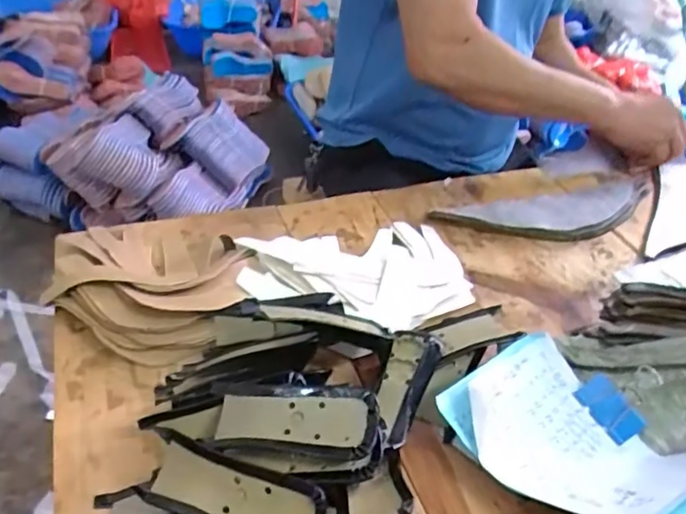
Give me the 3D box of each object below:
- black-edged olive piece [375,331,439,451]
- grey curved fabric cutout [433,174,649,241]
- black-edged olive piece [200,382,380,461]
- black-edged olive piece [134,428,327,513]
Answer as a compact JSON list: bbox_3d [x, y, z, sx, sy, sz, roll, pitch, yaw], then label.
[{"bbox_3d":[0.044,0.097,0.446,0.036,0.012,0.101,16,42,16],"label":"black-edged olive piece"},{"bbox_3d":[0.269,-0.057,0.707,0.317,0.017,0.093,-13,41,-22],"label":"grey curved fabric cutout"},{"bbox_3d":[-0.034,0.106,0.378,0.112,0.008,0.044,-1,58,15],"label":"black-edged olive piece"},{"bbox_3d":[-0.066,0.145,0.352,0.110,0.010,0.044,16,76,13],"label":"black-edged olive piece"}]

